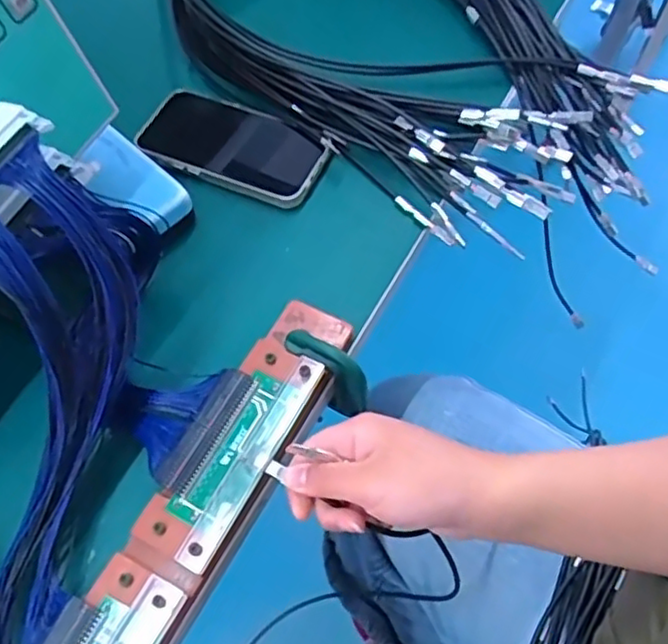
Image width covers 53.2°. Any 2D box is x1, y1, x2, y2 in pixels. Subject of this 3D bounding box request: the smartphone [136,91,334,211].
[{"bbox_3d":[-0.081,-0.141,0.530,0.151,0.015,0.079,21,64,14],"label":"smartphone"}]

